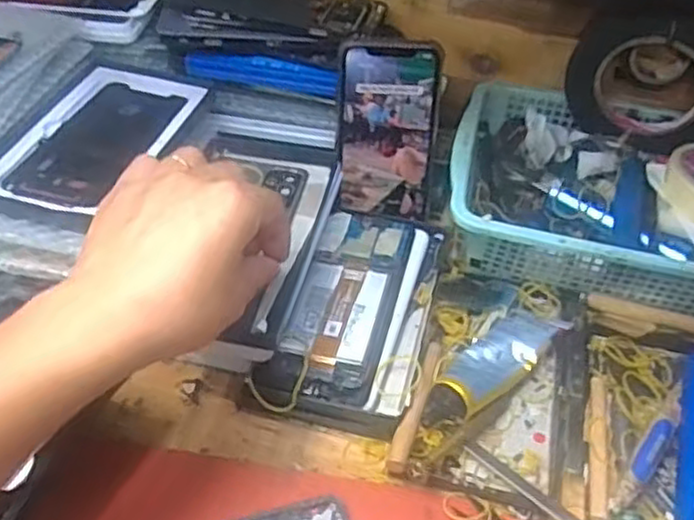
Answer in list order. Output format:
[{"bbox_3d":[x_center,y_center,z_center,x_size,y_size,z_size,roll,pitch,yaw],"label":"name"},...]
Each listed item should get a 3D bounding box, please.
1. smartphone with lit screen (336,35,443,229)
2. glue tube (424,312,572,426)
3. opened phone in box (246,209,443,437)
[{"bbox_3d":[0.032,-0.097,0.549,0.073,0.137,0.006,2,27,0],"label":"smartphone with lit screen"},{"bbox_3d":[0.097,0.066,0.473,0.040,0.021,0.125,33,51,26],"label":"glue tube"},{"bbox_3d":[0.008,0.035,0.494,0.095,0.025,0.171,13,45,8],"label":"opened phone in box"}]

